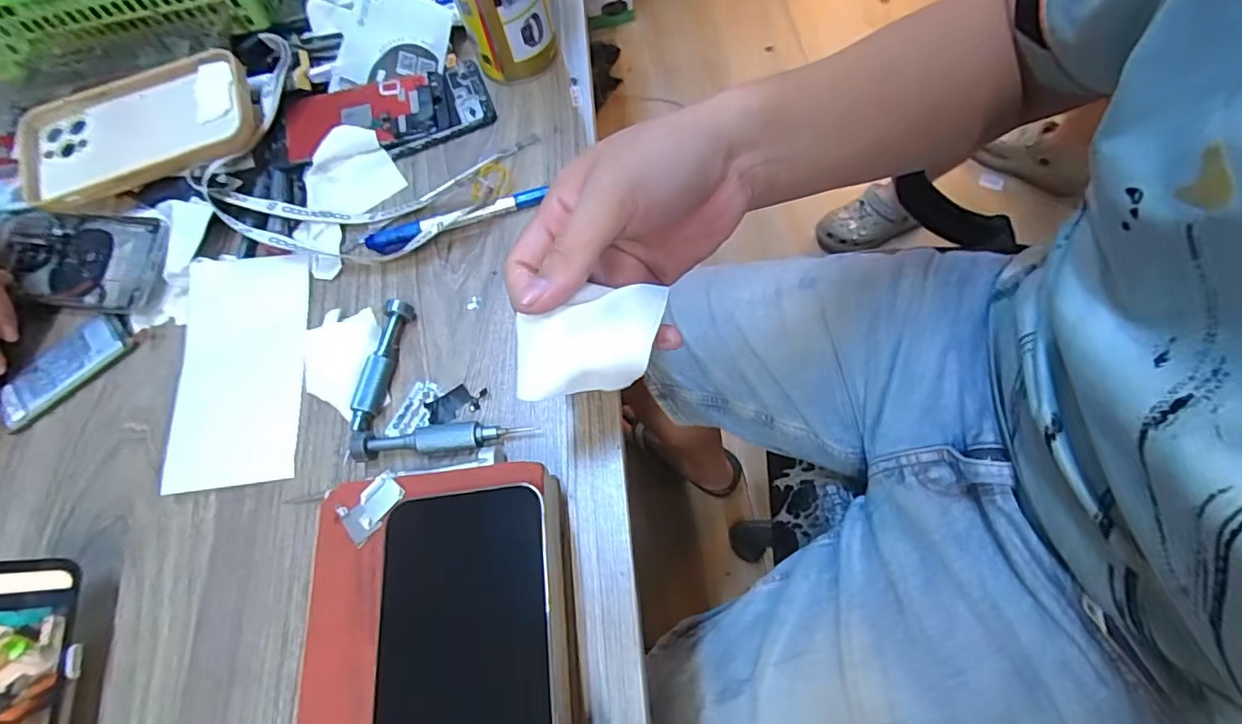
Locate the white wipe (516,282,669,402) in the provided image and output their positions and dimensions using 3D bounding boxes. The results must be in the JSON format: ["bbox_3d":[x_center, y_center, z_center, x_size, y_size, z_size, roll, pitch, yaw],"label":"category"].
[{"bbox_3d":[-0.013,-0.011,0.266,0.069,0.020,0.049,-6,69,0],"label":"white wipe"}]

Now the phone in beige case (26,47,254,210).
[{"bbox_3d":[-0.348,-0.166,0.409,0.167,0.015,0.087,-19,76,2],"label":"phone in beige case"}]

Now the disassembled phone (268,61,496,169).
[{"bbox_3d":[-0.182,-0.189,0.428,0.164,0.007,0.074,-12,66,1],"label":"disassembled phone"}]

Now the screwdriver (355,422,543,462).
[{"bbox_3d":[-0.102,0.044,0.325,0.101,0.010,0.016,-6,67,4],"label":"screwdriver"}]

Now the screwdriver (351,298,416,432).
[{"bbox_3d":[-0.147,0.001,0.345,0.016,0.011,0.081,8,68,10],"label":"screwdriver"}]

